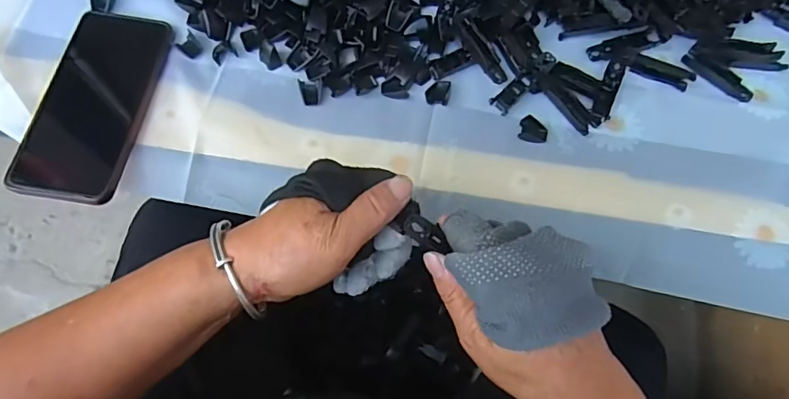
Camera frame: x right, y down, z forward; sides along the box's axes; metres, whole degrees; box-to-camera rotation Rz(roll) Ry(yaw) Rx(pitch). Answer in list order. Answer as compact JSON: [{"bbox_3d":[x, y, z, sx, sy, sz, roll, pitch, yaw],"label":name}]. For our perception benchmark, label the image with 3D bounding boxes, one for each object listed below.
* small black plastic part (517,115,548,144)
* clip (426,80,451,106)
[{"bbox_3d":[0.114,-0.056,0.417,0.023,0.005,0.020,19,70,4],"label":"small black plastic part"},{"bbox_3d":[0.037,-0.091,0.427,0.019,0.007,0.021,14,70,3],"label":"clip"}]

